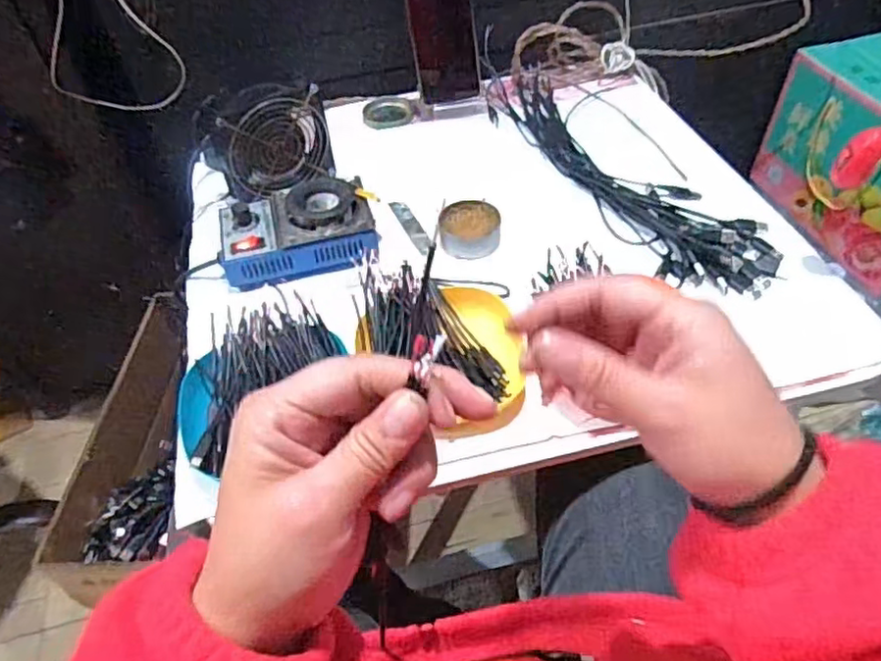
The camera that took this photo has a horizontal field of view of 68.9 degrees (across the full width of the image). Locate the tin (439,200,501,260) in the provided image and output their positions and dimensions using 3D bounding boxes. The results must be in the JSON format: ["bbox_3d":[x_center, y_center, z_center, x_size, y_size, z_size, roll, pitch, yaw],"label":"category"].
[{"bbox_3d":[0.031,-0.103,0.661,0.061,0.031,0.057,-2,50,2],"label":"tin"}]

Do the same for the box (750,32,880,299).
[{"bbox_3d":[0.673,-0.256,0.978,0.183,0.236,0.319,-10,50,-5],"label":"box"}]

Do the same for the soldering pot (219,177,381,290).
[{"bbox_3d":[-0.142,-0.098,0.645,0.150,0.064,0.101,-12,50,-6],"label":"soldering pot"}]

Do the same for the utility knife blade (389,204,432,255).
[{"bbox_3d":[-0.031,-0.111,0.687,0.019,0.004,0.085,-17,54,-20],"label":"utility knife blade"}]

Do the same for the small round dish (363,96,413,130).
[{"bbox_3d":[-0.069,-0.288,0.847,0.065,0.014,0.053,-11,50,-6],"label":"small round dish"}]

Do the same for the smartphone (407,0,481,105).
[{"bbox_3d":[0.004,-0.355,0.765,0.076,0.162,0.008,-8,36,2],"label":"smartphone"}]

